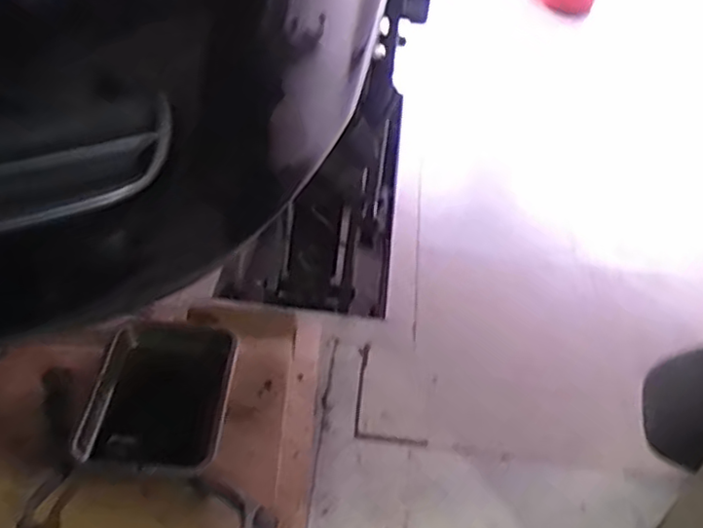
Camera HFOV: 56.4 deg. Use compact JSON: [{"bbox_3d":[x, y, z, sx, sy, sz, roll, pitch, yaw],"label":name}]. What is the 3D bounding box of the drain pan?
[{"bbox_3d":[-0.498,0.347,1.722,0.368,0.079,0.444,8,42,3],"label":"drain pan"}]

